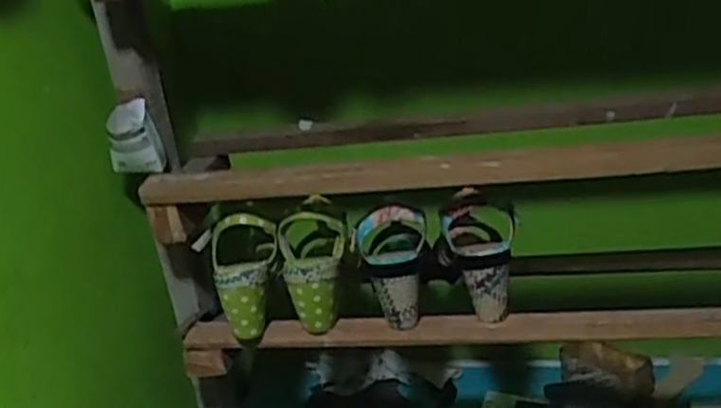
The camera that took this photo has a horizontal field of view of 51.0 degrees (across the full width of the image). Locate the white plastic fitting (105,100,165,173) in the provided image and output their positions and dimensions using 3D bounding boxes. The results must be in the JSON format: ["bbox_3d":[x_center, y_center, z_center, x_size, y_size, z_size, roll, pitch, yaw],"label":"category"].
[{"bbox_3d":[-0.258,-0.074,0.857,0.057,0.077,0.031,-11,20,-9],"label":"white plastic fitting"}]

